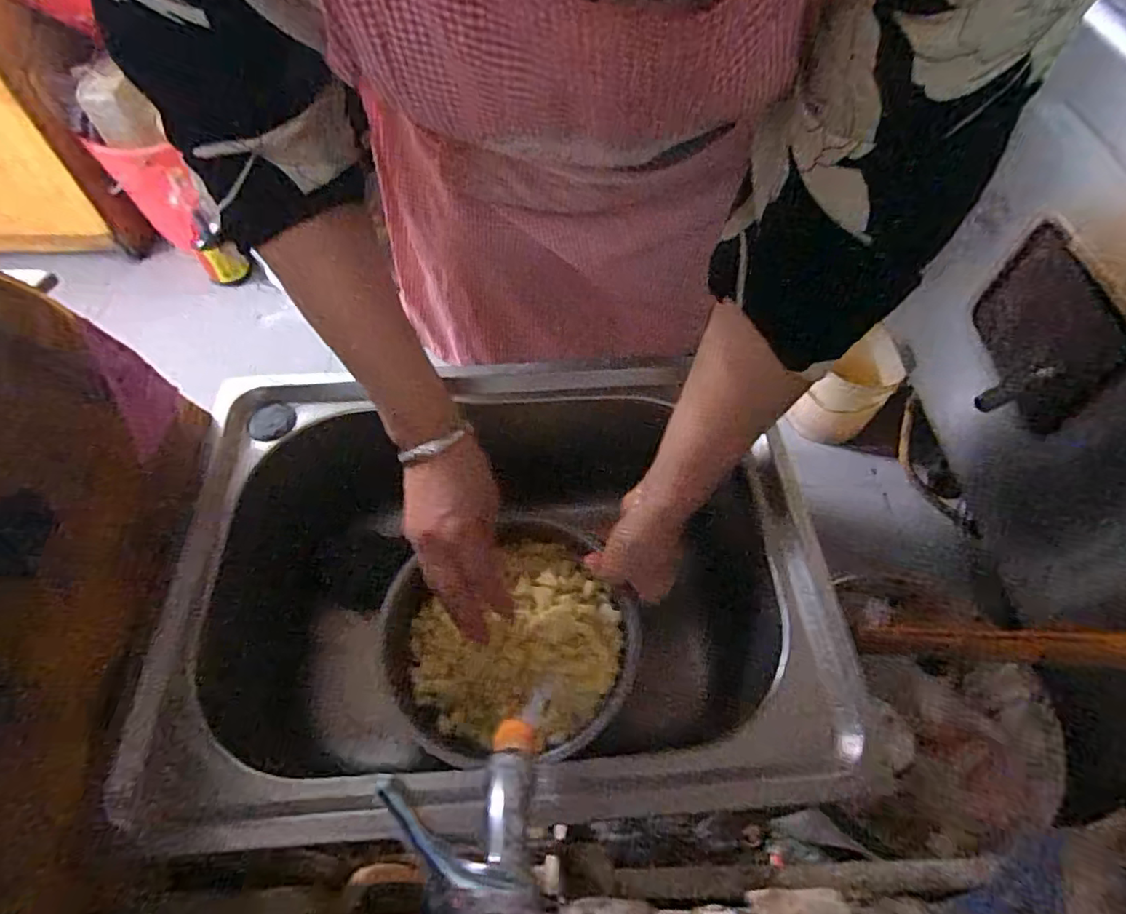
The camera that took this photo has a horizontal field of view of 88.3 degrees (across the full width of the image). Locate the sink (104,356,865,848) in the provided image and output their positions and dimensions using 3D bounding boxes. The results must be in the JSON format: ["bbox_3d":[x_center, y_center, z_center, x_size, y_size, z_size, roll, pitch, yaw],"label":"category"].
[{"bbox_3d":[-0.046,0.106,0.489,0.457,0.171,0.342,-3,56,-1],"label":"sink"}]

